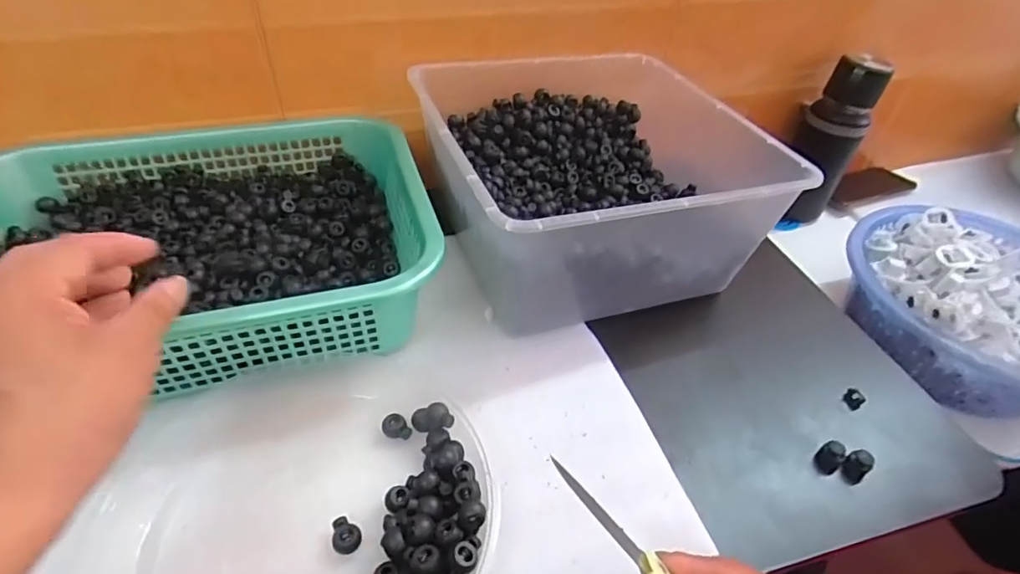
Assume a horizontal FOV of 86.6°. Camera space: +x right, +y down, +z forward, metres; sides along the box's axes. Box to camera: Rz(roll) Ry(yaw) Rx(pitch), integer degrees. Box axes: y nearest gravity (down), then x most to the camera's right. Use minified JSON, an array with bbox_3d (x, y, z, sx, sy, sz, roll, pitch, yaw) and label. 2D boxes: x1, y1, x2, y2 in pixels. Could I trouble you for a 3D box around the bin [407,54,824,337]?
[{"bbox_3d":[0.076,-0.108,0.547,0.285,0.141,0.284,-12,46,-16],"label":"bin"}]

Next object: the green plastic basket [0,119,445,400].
[{"bbox_3d":[-0.267,-0.042,0.467,0.380,0.081,0.292,-10,46,-14],"label":"green plastic basket"}]

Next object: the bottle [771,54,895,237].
[{"bbox_3d":[0.439,-0.190,0.748,0.075,0.226,0.069,11,44,7],"label":"bottle"}]

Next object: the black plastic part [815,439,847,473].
[{"bbox_3d":[0.246,0.129,0.415,0.018,0.019,0.018,-3,44,-8],"label":"black plastic part"}]

